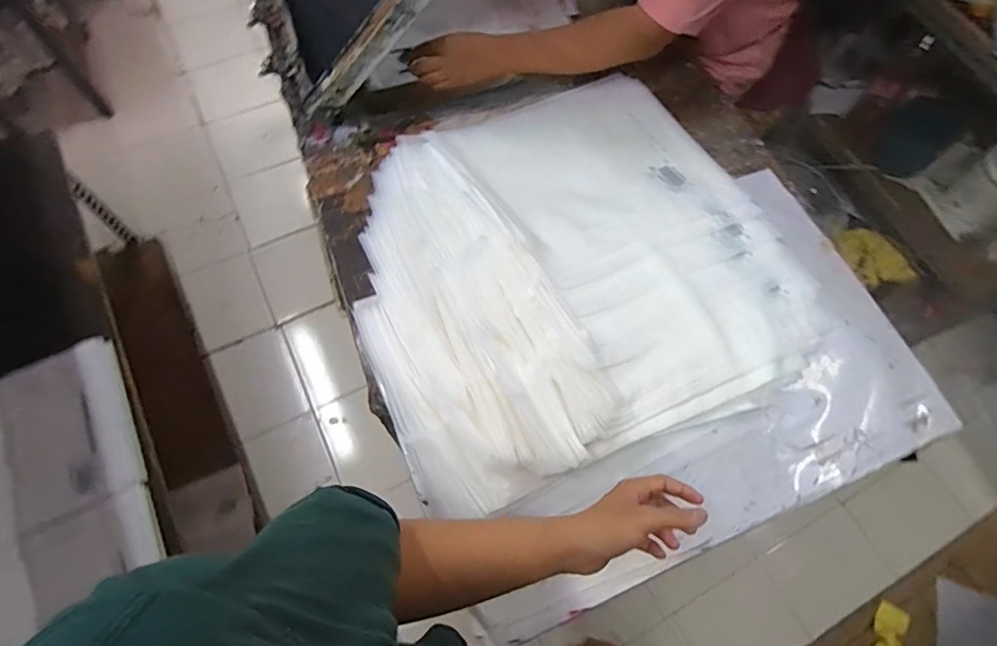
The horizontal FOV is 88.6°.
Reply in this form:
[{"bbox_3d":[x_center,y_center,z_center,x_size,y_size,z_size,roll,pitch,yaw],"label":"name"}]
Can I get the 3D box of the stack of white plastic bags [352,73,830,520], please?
[{"bbox_3d":[0.094,-0.111,0.733,0.613,0.084,0.581,-23,69,-12],"label":"stack of white plastic bags"}]

